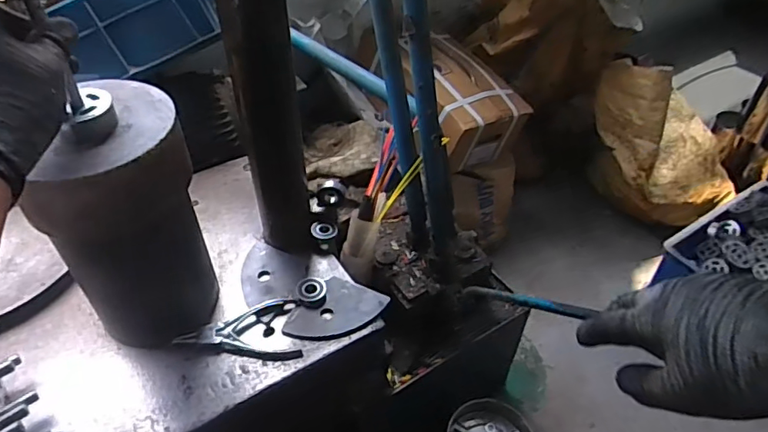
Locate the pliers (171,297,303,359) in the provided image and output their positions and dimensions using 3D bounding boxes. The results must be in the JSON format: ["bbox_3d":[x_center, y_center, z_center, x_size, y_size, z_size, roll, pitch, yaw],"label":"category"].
[{"bbox_3d":[-0.160,0.126,0.598,0.127,0.021,0.074,-4,44,-4],"label":"pliers"}]

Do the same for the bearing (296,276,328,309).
[{"bbox_3d":[-0.086,0.094,0.642,0.035,0.020,0.036,0,44,0],"label":"bearing"}]

